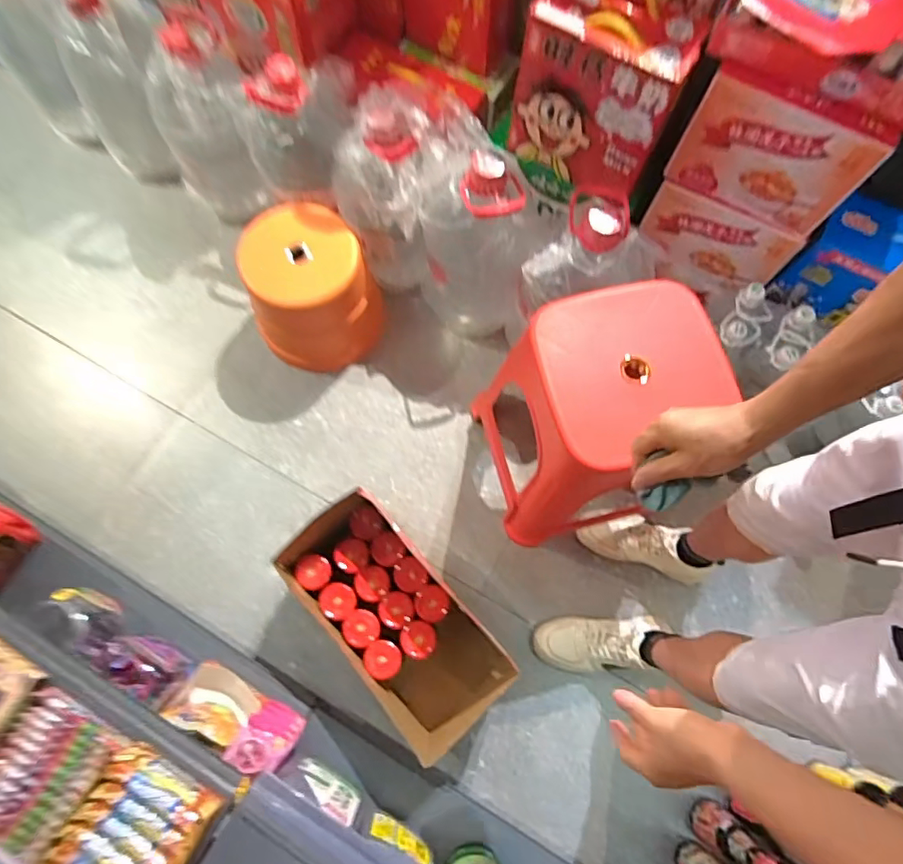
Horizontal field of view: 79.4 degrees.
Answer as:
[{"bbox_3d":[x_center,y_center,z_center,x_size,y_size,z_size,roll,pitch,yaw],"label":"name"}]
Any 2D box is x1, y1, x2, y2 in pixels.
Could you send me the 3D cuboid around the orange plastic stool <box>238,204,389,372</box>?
[{"bbox_3d":[-0.300,-0.317,1.210,0.254,0.290,0.260,0,73,-1],"label":"orange plastic stool"}]

